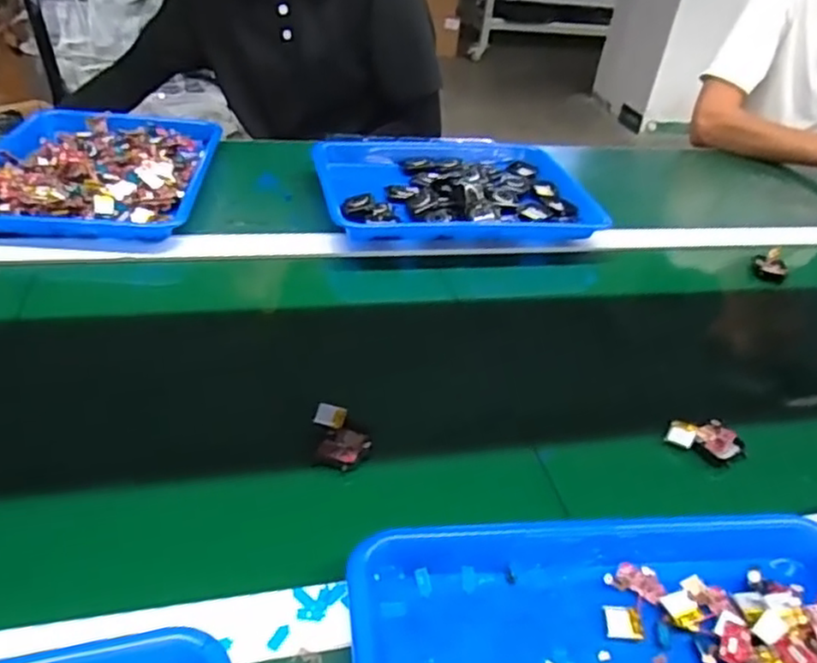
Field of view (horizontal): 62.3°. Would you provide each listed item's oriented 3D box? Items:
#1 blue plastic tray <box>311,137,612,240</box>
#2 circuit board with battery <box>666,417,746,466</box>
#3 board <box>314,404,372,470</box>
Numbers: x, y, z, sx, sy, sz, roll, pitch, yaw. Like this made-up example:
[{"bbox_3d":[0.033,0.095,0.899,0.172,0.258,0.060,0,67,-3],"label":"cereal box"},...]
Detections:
[{"bbox_3d":[0.048,-0.191,0.856,0.325,0.039,0.270,-2,39,-13],"label":"blue plastic tray"},{"bbox_3d":[0.251,0.087,0.566,0.060,0.013,0.042,23,40,17],"label":"circuit board with battery"},{"bbox_3d":[-0.052,0.080,0.516,0.046,0.015,0.048,13,38,6],"label":"board"}]

